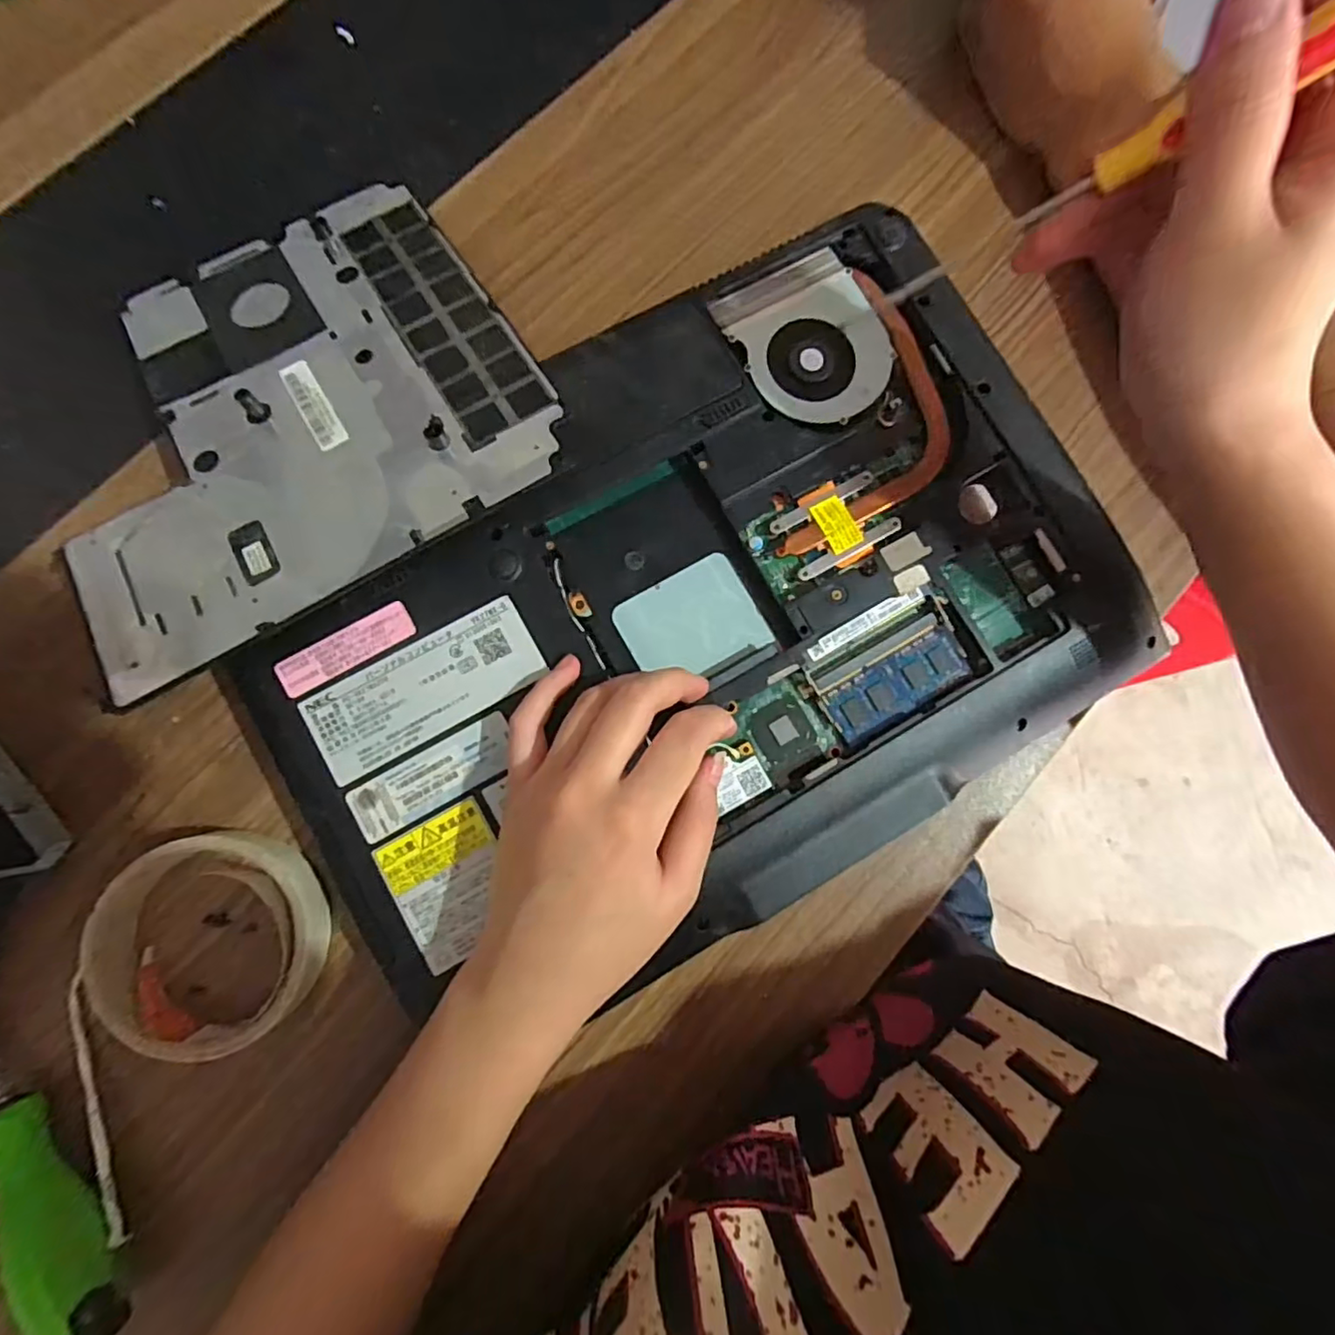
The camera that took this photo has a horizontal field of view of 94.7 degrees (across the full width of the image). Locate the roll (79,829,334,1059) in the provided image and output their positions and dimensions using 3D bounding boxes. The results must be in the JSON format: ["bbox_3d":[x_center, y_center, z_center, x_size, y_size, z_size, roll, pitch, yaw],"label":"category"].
[{"bbox_3d":[-0.194,0.117,0.259,0.091,0.025,0.085,1,82,-4],"label":"roll"}]

